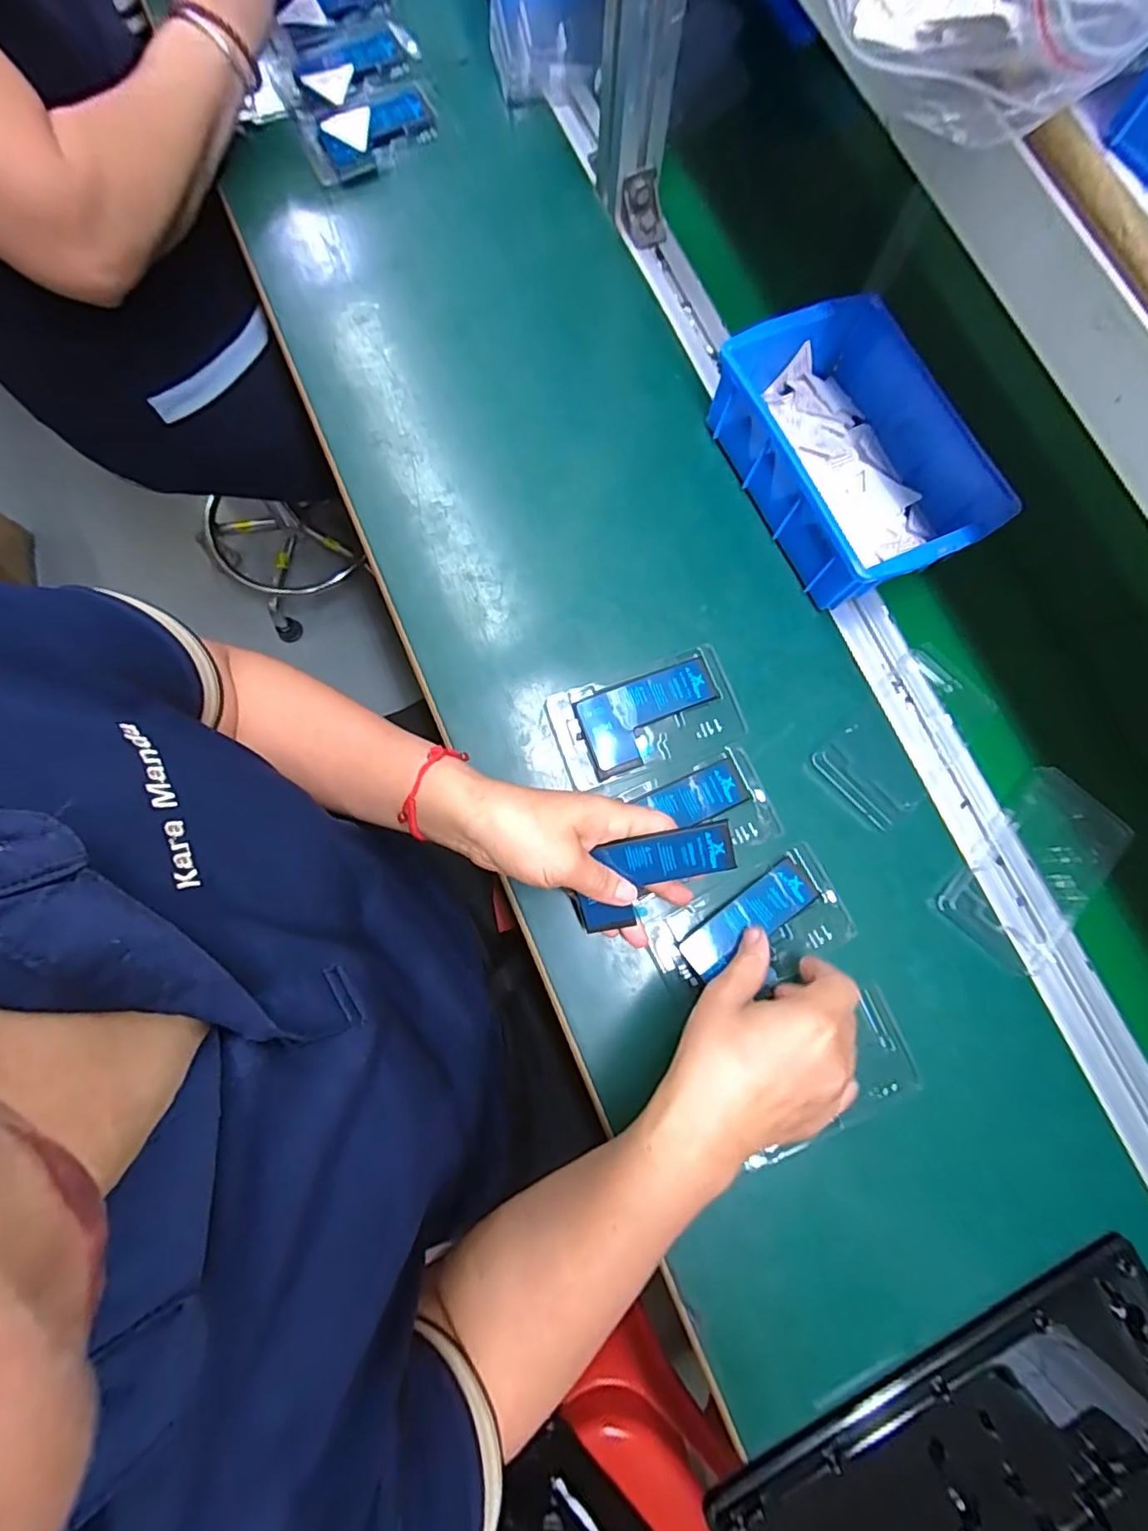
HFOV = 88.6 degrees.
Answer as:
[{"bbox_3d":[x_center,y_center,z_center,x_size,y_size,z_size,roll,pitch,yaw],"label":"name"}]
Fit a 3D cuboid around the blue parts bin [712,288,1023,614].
[{"bbox_3d":[0.209,-0.226,0.431,0.147,0.069,0.194,-26,80,-6],"label":"blue parts bin"}]

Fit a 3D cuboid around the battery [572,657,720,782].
[{"bbox_3d":[0.054,-0.034,0.414,0.100,0.006,0.057,-21,80,-5],"label":"battery"}]

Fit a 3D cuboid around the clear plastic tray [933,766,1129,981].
[{"bbox_3d":[0.318,0.071,0.406,0.078,0.008,0.134,41,81,7],"label":"clear plastic tray"}]

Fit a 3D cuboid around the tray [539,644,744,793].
[{"bbox_3d":[0.051,-0.034,0.415,0.127,0.009,0.070,-18,80,-4],"label":"tray"}]

